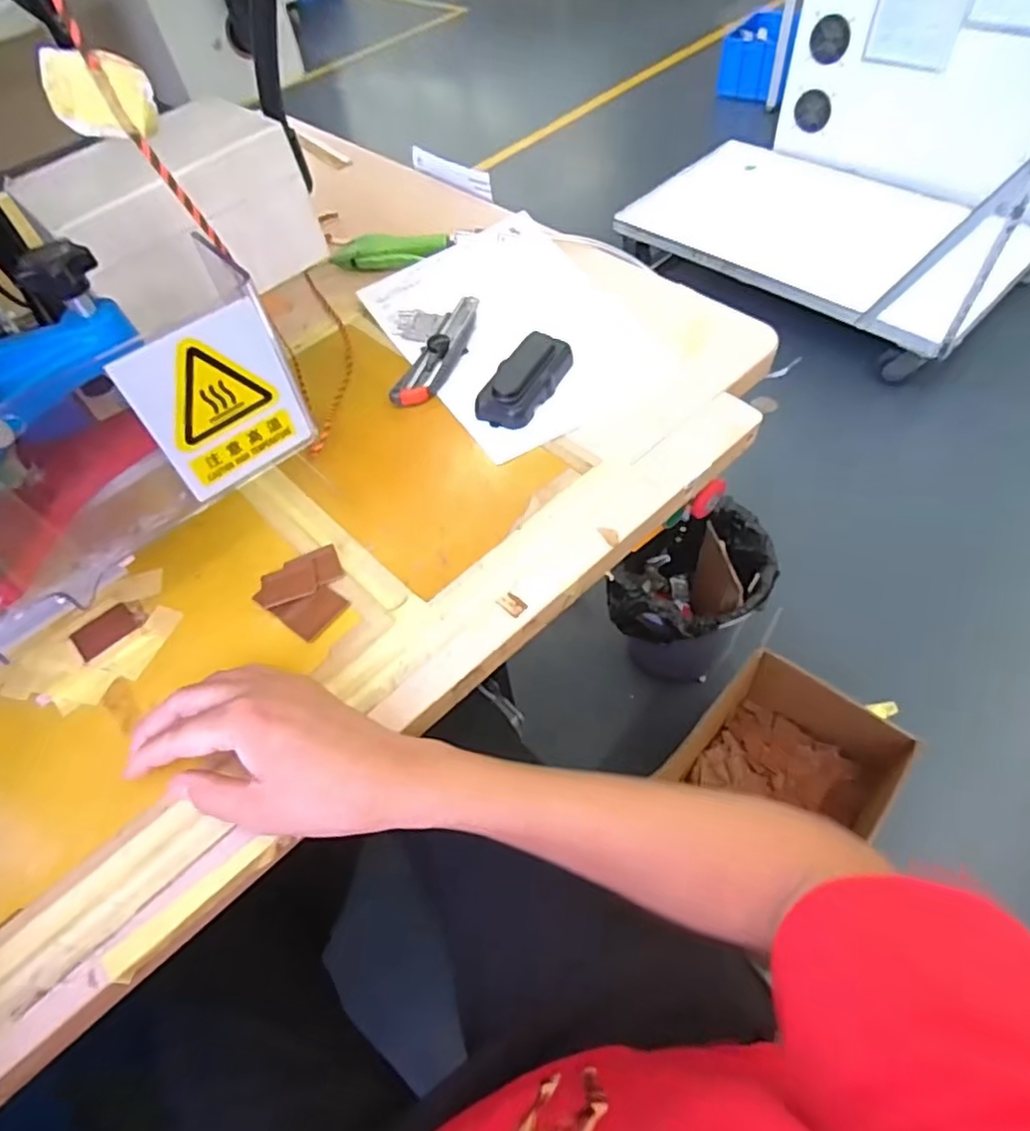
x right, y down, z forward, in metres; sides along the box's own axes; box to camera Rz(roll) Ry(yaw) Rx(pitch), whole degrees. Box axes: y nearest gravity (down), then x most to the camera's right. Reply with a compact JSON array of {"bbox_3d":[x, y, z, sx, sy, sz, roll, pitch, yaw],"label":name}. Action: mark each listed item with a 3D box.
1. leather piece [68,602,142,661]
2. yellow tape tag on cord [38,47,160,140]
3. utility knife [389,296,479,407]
[{"bbox_3d":[-0.285,0.044,0.449,0.042,0.004,0.030,-38,61,-21],"label":"leather piece"},{"bbox_3d":[-0.188,-0.214,0.292,0.042,0.033,0.010,-15,54,-5],"label":"yellow tape tag on cord"},{"bbox_3d":[-0.068,-0.199,0.595,0.032,0.023,0.143,17,58,15],"label":"utility knife"}]

